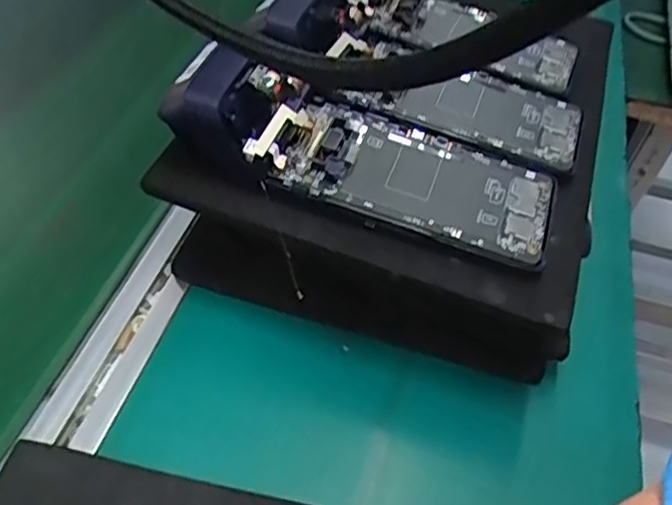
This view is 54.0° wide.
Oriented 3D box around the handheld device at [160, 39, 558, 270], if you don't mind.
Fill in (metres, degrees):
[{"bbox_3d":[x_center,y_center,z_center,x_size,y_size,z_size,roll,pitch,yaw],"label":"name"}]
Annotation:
[{"bbox_3d":[0.017,-0.059,0.386,0.223,0.032,0.091,20,46,-4],"label":"handheld device"}]

